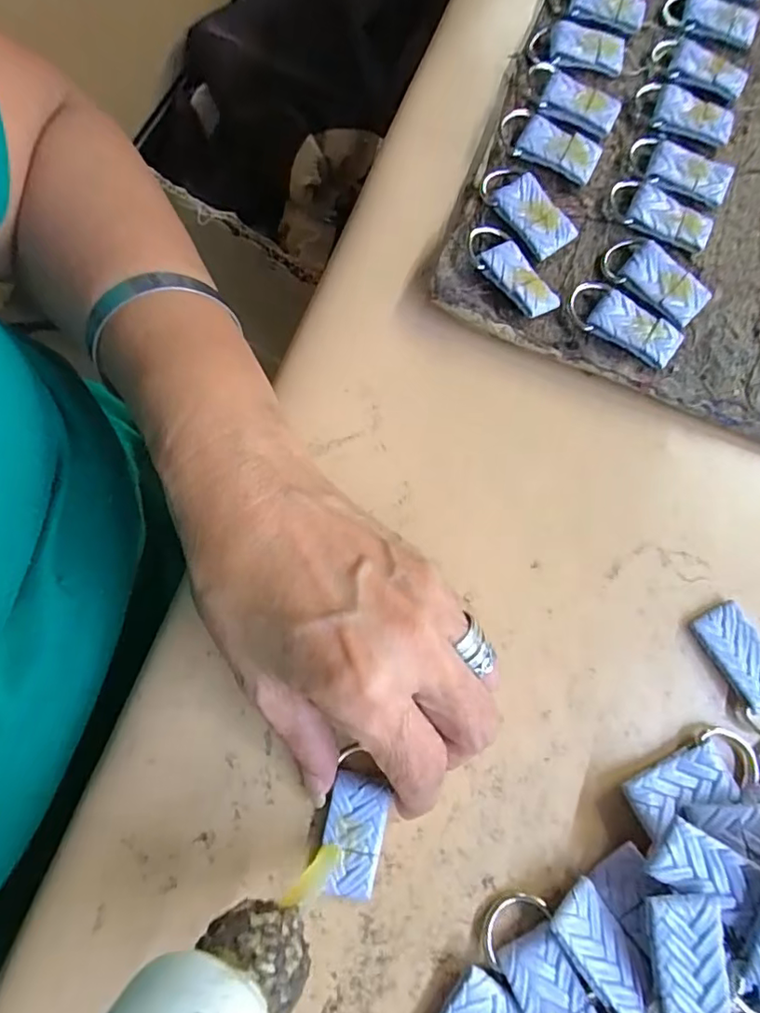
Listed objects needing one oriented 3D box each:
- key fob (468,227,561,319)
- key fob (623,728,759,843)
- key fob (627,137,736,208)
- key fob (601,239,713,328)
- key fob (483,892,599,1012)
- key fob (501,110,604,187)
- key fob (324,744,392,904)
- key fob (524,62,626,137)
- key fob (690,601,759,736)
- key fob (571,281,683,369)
[{"bbox_3d":[0.056,-0.102,0.227,0.020,0.006,0.048,-35,79,-10],"label":"key fob"},{"bbox_3d":[0.110,0.096,0.185,0.049,0.009,0.021,-24,78,-8],"label":"key fob"},{"bbox_3d":[0.139,-0.156,0.246,0.047,0.004,0.025,26,76,5],"label":"key fob"},{"bbox_3d":[0.119,-0.100,0.229,0.047,0.007,0.024,44,78,9],"label":"key fob"},{"bbox_3d":[0.052,0.153,0.168,0.023,0.011,0.049,-24,77,-8],"label":"key fob"},{"bbox_3d":[0.078,-0.169,0.246,0.048,0.007,0.025,28,76,5],"label":"key fob"},{"bbox_3d":[-0.008,0.110,0.179,0.020,0.004,0.039,3,81,0],"label":"key fob"},{"bbox_3d":[0.091,-0.195,0.253,0.047,0.004,0.027,26,76,5],"label":"key fob"},{"bbox_3d":[0.137,0.060,0.196,0.022,0.007,0.048,-28,78,-9],"label":"key fob"},{"bbox_3d":[0.103,-0.078,0.224,0.048,0.004,0.022,37,77,7],"label":"key fob"}]

